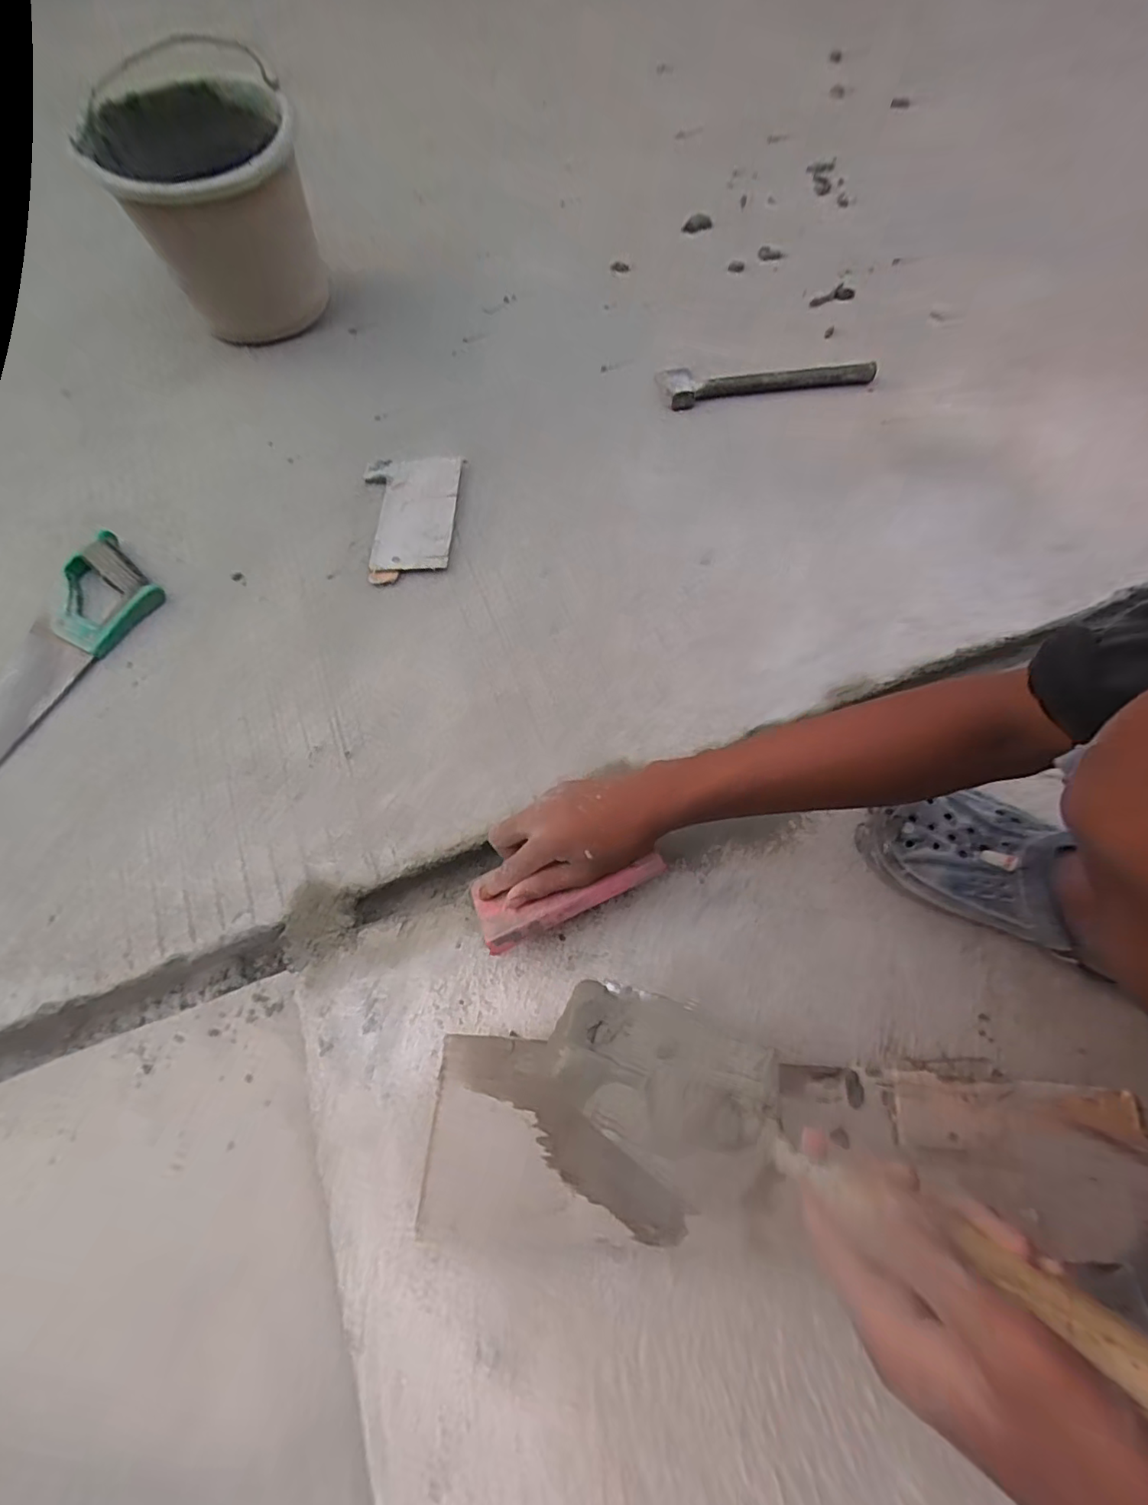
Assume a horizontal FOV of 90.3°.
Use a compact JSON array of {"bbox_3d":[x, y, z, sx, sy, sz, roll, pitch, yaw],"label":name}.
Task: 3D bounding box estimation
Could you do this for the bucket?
[{"bbox_3d":[-0.455,-0.703,0.754,0.222,0.239,0.253,-16,67,-7],"label":"bucket"}]

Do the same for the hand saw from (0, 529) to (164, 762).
[{"bbox_3d":[-0.594,-0.038,0.576,0.106,0.024,0.447,23,68,10],"label":"hand saw"}]

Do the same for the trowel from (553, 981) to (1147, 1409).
[{"bbox_3d":[0.104,0.203,0.292,0.276,0.039,0.090,11,63,39],"label":"trowel"}]

